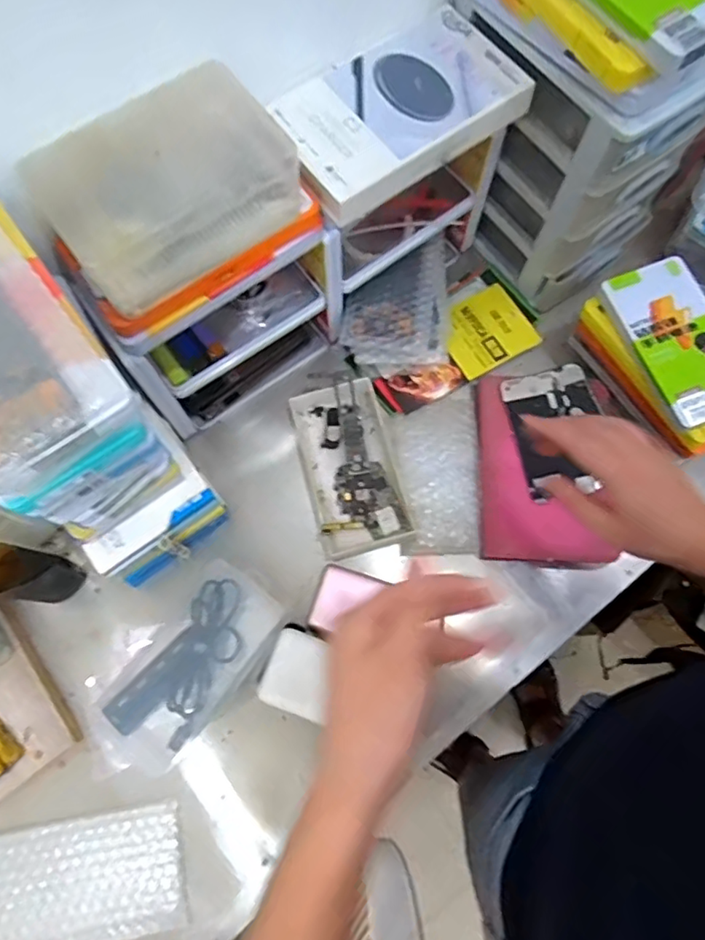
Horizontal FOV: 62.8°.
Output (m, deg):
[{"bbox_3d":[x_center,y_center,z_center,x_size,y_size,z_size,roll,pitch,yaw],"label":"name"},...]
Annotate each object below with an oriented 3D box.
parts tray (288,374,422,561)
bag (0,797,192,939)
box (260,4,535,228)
[{"bbox_3d":[-0.002,-0.007,0.620,0.098,0.031,0.183,-15,72,-4],"label":"parts tray"},{"bbox_3d":[-0.254,0.369,0.515,0.202,0.019,0.103,-11,72,-3],"label":"bag"},{"bbox_3d":[0.038,-0.313,0.503,0.210,0.029,0.124,-37,75,-11],"label":"box"}]

